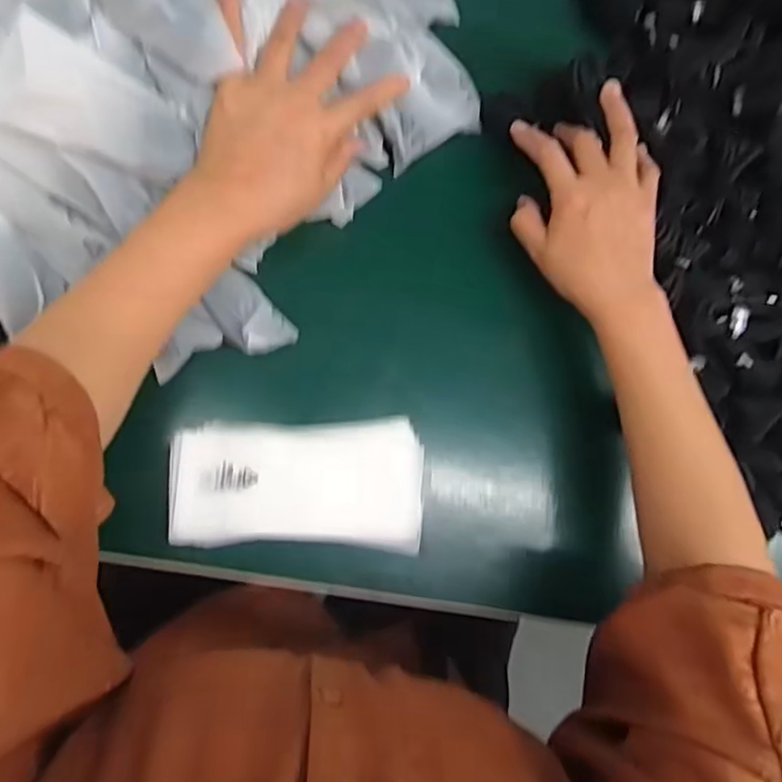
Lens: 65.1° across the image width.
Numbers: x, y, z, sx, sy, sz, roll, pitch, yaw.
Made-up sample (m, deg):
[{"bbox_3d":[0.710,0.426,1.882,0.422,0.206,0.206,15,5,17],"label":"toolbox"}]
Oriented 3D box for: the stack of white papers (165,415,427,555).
[{"bbox_3d":[-0.064,0.066,0.444,0.175,0.024,0.092,4,86,-8],"label":"stack of white papers"}]

